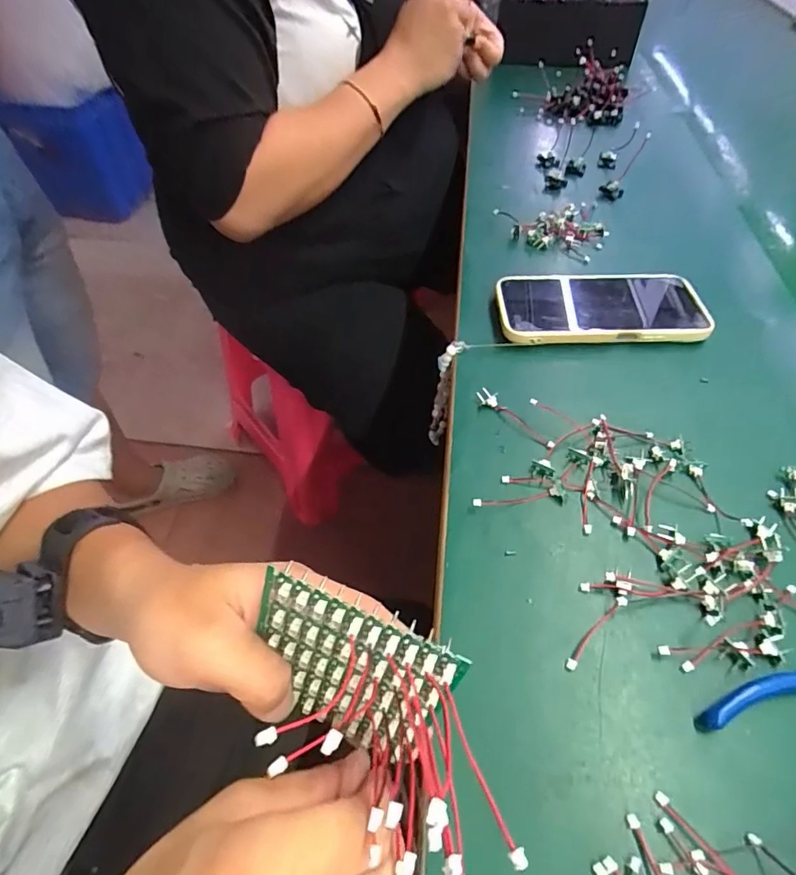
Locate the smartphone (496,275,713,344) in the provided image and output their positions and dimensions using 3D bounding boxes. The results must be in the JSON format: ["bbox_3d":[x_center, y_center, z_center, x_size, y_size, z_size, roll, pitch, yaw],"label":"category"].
[{"bbox_3d":[0.173,-0.113,0.423,0.174,0.018,0.082,0,52,-1],"label":"smartphone"}]

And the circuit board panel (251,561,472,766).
[{"bbox_3d":[-0.022,0.095,0.198,0.079,0.068,0.007,22,27,13],"label":"circuit board panel"}]

